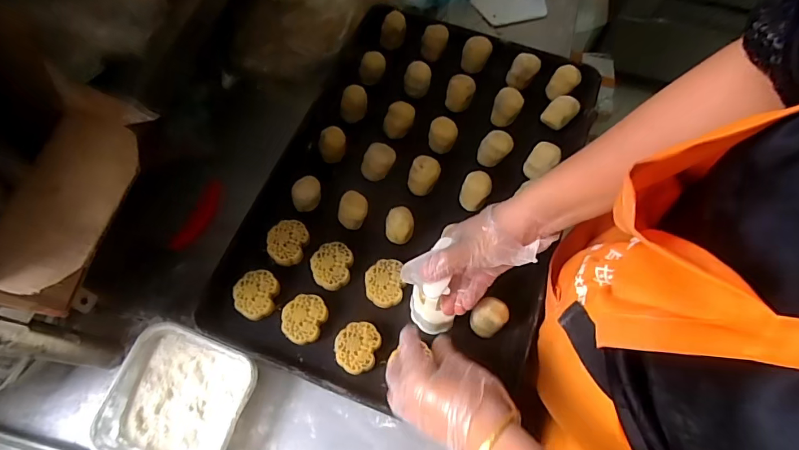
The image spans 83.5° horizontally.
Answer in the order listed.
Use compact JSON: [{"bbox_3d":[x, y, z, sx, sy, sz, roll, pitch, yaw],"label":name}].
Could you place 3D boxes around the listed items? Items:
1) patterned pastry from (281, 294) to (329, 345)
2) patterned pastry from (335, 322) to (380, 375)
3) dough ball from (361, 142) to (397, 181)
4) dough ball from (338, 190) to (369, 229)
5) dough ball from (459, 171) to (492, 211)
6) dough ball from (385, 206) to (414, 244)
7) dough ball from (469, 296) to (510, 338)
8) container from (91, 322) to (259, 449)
[{"bbox_3d":[-0.119,0.118,0.563,0.052,0.022,0.060,22,67,7],"label":"patterned pastry"},{"bbox_3d":[-0.052,0.151,0.553,0.052,0.023,0.060,17,67,5],"label":"patterned pastry"},{"bbox_3d":[-0.030,-0.090,0.643,0.044,0.043,0.042,21,67,7],"label":"dough ball"},{"bbox_3d":[-0.064,-0.020,0.609,0.040,0.031,0.044,1,66,-2],"label":"dough ball"},{"bbox_3d":[0.107,-0.048,0.630,0.037,0.052,0.035,1,66,-2],"label":"dough ball"},{"bbox_3d":[0.000,0.000,0.602,0.036,0.035,0.039,1,66,-2],"label":"dough ball"},{"bbox_3d":[0.108,0.111,0.543,0.040,0.032,0.038,1,66,-2],"label":"dough ball"},{"bbox_3d":[-0.269,0.222,0.552,0.156,0.063,0.161,21,66,8],"label":"container"}]

